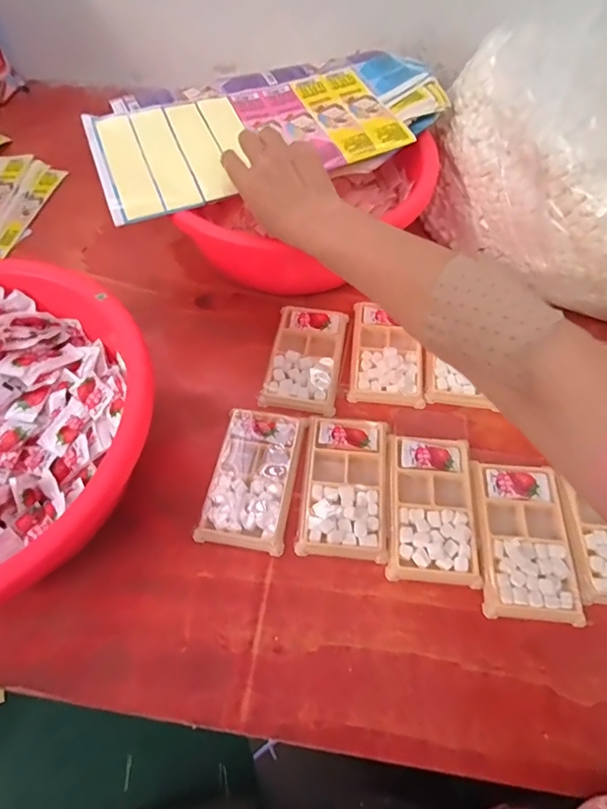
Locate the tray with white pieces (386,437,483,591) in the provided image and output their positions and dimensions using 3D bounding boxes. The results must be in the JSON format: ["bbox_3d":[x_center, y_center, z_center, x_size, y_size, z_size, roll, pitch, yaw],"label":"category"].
[{"bbox_3d":[0.117,0.090,0.416,0.076,0.012,0.133,5,63,3],"label":"tray with white pieces"}]

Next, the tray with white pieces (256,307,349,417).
[{"bbox_3d":[0.003,-0.054,0.509,0.078,0.015,0.133,8,63,4],"label":"tray with white pieces"}]

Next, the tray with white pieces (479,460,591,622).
[{"bbox_3d":[0.193,0.114,0.398,0.072,0.012,0.132,4,63,2],"label":"tray with white pieces"}]

